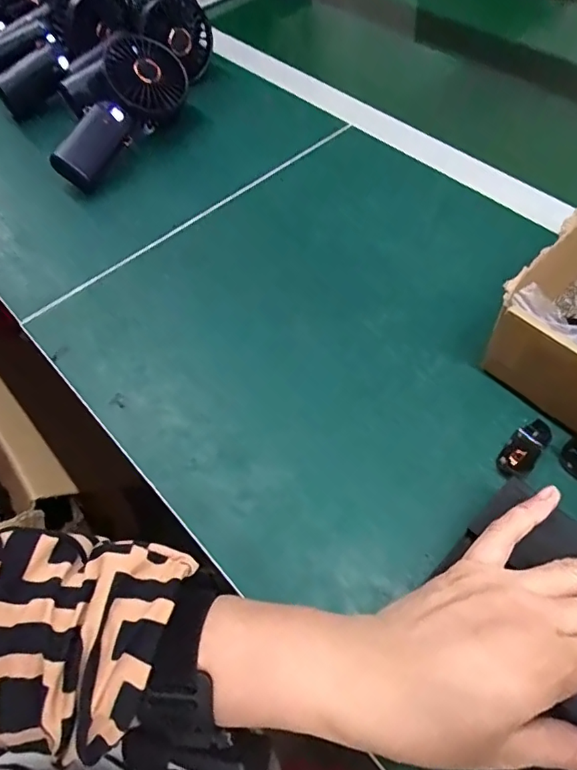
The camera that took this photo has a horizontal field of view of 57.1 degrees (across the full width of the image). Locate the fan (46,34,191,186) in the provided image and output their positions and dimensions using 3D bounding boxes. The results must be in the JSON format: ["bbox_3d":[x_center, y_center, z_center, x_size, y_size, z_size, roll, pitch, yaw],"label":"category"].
[{"bbox_3d":[-0.202,-0.315,0.623,0.061,0.085,0.190,31,81,22],"label":"fan"}]

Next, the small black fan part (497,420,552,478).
[{"bbox_3d":[0.160,0.044,0.359,0.022,0.014,0.045,36,64,24],"label":"small black fan part"}]

